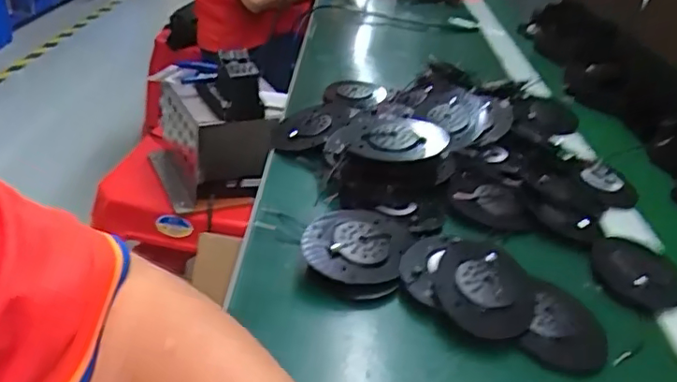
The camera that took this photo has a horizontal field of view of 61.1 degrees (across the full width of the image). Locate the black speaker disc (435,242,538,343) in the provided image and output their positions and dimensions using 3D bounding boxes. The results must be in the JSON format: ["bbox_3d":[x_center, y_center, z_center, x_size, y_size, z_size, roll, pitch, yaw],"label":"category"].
[{"bbox_3d":[0.100,0.064,0.391,0.065,0.020,0.079,17,33,15],"label":"black speaker disc"}]

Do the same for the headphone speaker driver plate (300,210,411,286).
[{"bbox_3d":[0.013,0.037,0.413,0.067,0.017,0.077,15,32,9],"label":"headphone speaker driver plate"}]

